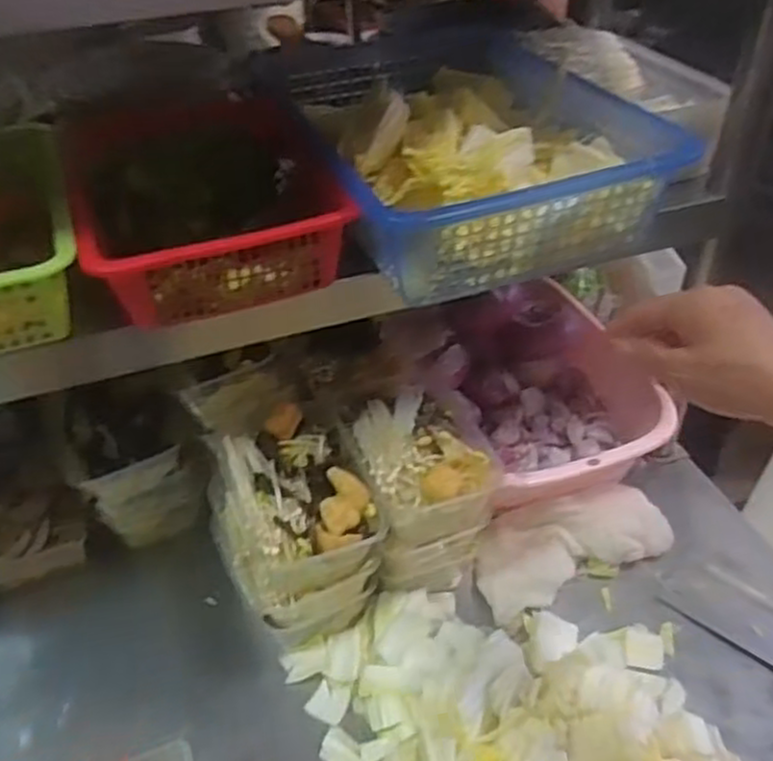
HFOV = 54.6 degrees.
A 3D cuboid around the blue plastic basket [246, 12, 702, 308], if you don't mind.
[{"bbox_3d":[0.067,-0.192,0.638,0.267,0.093,0.304,-16,42,-16],"label":"blue plastic basket"}]

